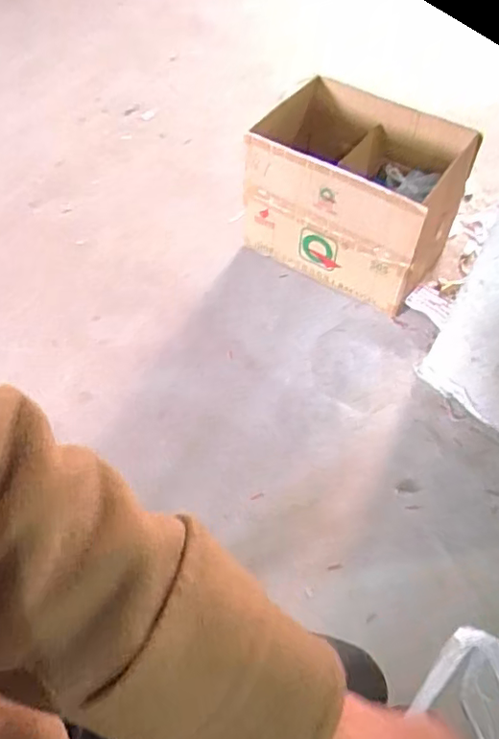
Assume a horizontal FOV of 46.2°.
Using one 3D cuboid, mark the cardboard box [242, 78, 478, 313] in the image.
[{"bbox_3d":[0.231,-0.382,1.251,0.424,0.303,0.313,28,59,17],"label":"cardboard box"}]

